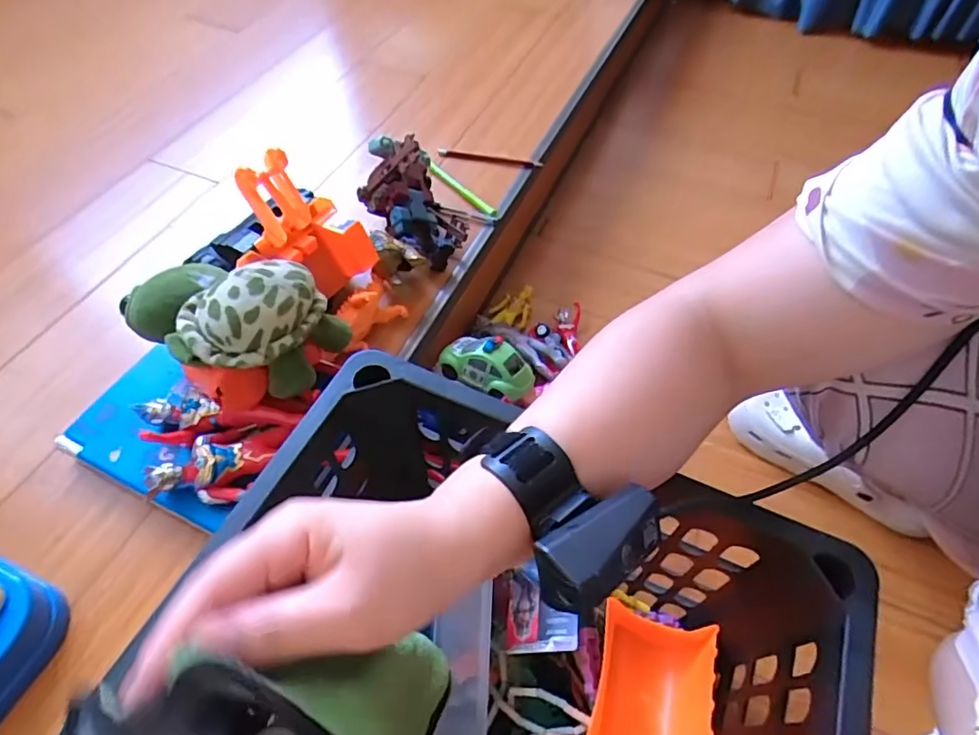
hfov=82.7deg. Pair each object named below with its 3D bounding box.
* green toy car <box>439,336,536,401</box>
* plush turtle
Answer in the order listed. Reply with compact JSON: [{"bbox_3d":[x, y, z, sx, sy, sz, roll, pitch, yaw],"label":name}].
[{"bbox_3d":[-0.004,-0.006,0.599,0.103,0.038,0.058,33,60,20],"label":"green toy car"},{"bbox_3d":[-0.216,-0.040,0.477,0.149,0.111,0.111,27,59,17],"label":"plush turtle"}]

